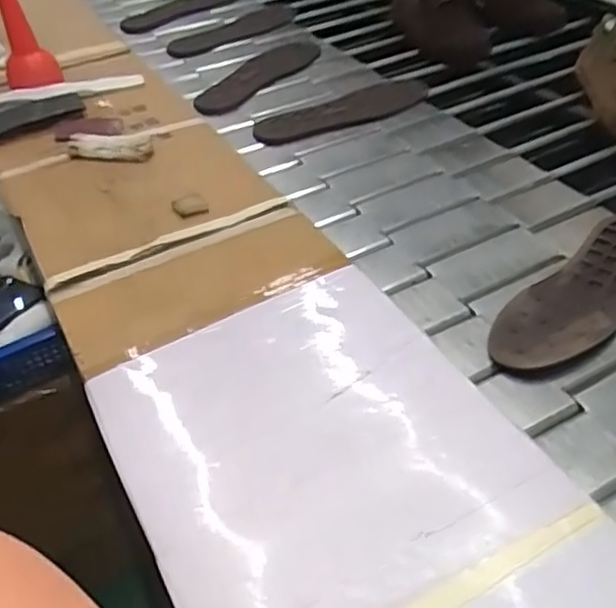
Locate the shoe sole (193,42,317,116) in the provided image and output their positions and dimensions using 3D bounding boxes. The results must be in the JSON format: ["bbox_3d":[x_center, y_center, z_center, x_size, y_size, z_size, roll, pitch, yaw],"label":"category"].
[{"bbox_3d":[-0.086,-0.349,0.996,0.103,0.014,0.244,28,52,30],"label":"shoe sole"}]

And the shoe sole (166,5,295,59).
[{"bbox_3d":[-0.130,-0.484,1.150,0.261,0.013,0.114,-32,50,-26],"label":"shoe sole"}]

